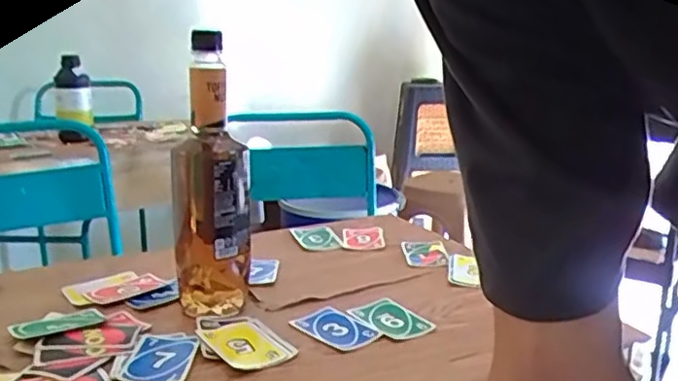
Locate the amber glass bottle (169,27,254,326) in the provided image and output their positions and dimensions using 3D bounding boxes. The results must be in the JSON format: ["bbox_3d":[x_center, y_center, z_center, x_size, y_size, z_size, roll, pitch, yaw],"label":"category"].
[{"bbox_3d":[-0.132,-0.011,0.669,0.079,0.280,0.066,-4,12,-11],"label":"amber glass bottle"}]

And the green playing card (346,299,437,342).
[{"bbox_3d":[0.052,0.130,0.674,0.053,0.005,0.082,-9,14,-33],"label":"green playing card"}]

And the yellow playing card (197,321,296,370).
[{"bbox_3d":[-0.090,0.144,0.615,0.060,0.005,0.088,-9,21,-33],"label":"yellow playing card"}]

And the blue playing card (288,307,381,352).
[{"bbox_3d":[-0.003,0.137,0.656,0.057,0.004,0.087,-14,22,-39],"label":"blue playing card"}]

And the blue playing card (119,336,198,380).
[{"bbox_3d":[-0.158,0.149,0.586,0.055,0.006,0.089,5,14,-4],"label":"blue playing card"}]

